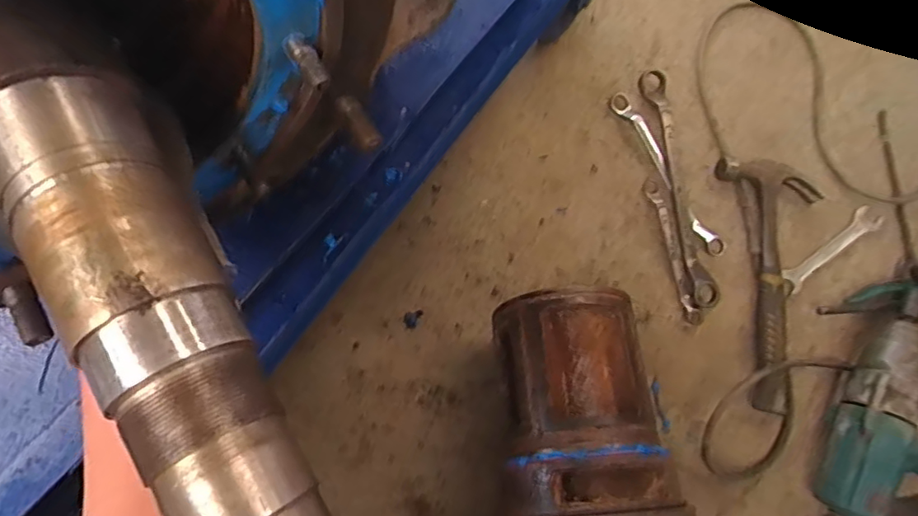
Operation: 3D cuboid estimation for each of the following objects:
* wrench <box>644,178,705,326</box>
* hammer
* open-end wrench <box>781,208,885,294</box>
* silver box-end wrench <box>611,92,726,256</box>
[{"bbox_3d":[0.277,-0.011,0.705,0.025,0.010,0.194,-14,78,-5],"label":"wrench"},{"bbox_3d":[0.411,0.029,0.692,0.120,0.029,0.319,0,78,-2],"label":"hammer"},{"bbox_3d":[0.498,-0.015,0.715,0.170,0.013,0.034,-37,81,-9],"label":"open-end wrench"},{"bbox_3d":[0.278,-0.116,0.726,0.029,0.018,0.253,-28,80,-7],"label":"silver box-end wrench"}]

